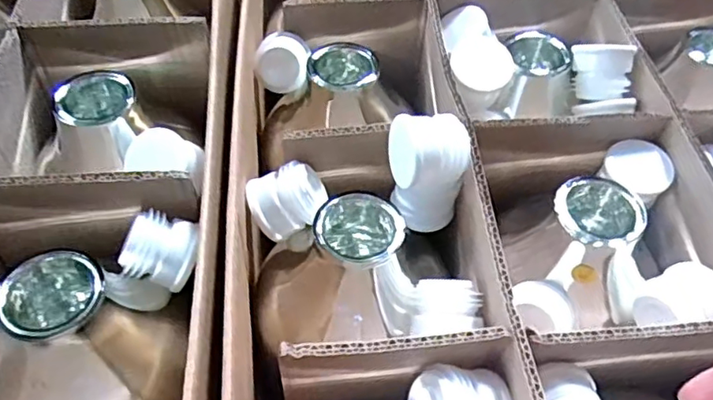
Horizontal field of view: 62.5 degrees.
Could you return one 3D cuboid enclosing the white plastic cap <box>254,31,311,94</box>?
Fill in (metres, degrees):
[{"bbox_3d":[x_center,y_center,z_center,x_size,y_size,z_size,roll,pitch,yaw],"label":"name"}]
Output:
[{"bbox_3d":[-0.061,-0.112,0.466,0.039,0.032,0.044,19,38,-25],"label":"white plastic cap"}]

